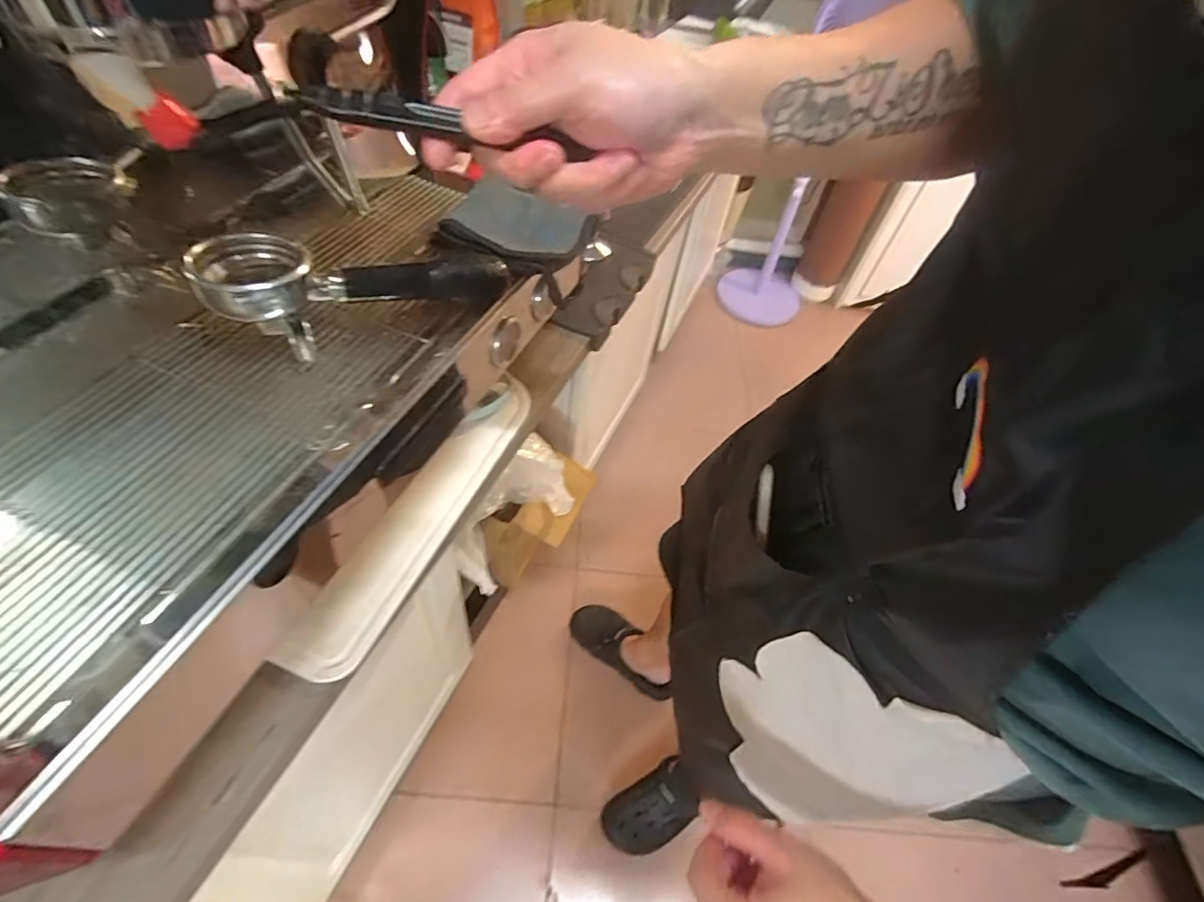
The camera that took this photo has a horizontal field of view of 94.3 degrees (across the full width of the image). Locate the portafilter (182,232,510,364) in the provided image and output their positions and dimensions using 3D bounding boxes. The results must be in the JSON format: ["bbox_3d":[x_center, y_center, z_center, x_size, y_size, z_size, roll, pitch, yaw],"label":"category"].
[{"bbox_3d":[-0.166,-0.111,0.400,0.202,0.061,0.064,-12,53,-28],"label":"portafilter"}]

